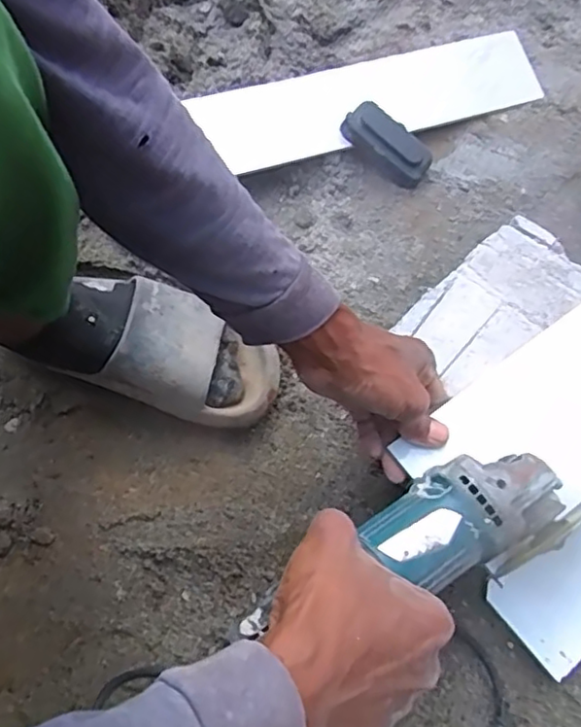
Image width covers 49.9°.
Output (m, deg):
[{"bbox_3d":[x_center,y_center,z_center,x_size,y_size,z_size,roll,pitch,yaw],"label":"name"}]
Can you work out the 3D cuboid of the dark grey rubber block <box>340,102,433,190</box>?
[{"bbox_3d":[0.110,-0.250,0.710,0.105,0.030,0.048,36,69,-9],"label":"dark grey rubber block"}]

